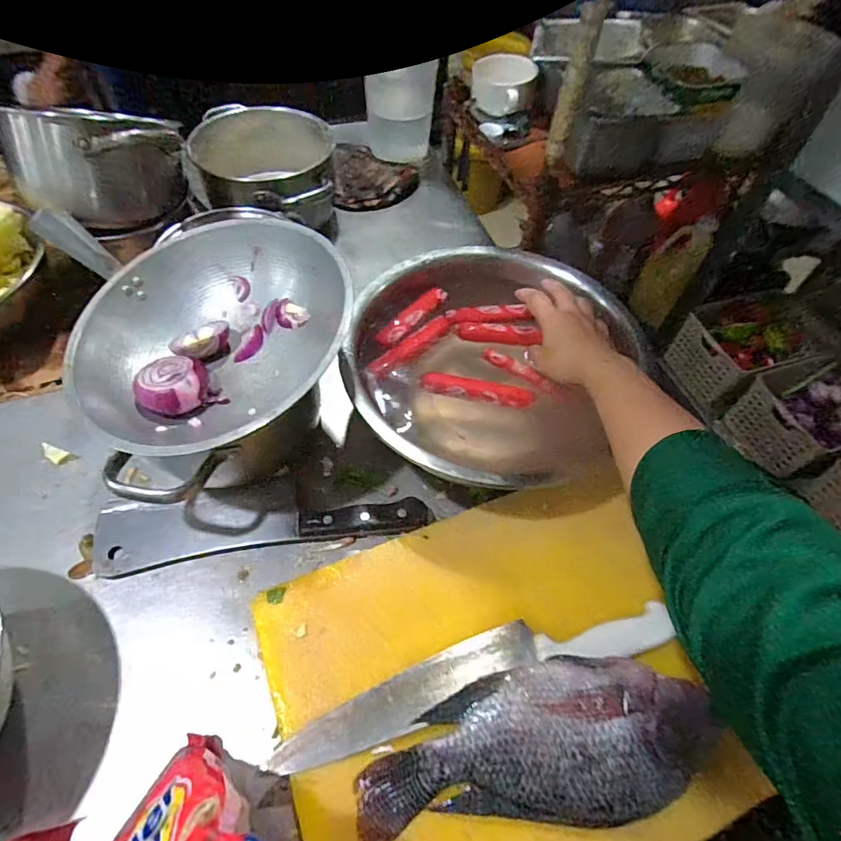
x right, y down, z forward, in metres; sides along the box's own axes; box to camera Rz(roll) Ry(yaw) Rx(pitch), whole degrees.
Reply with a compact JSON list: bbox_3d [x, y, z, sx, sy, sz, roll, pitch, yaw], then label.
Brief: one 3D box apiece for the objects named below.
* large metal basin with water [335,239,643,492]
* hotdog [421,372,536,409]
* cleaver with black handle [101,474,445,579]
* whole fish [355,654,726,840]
[{"bbox_3d":[0.066,-0.057,0.536,0.292,0.088,0.306,2,57,-3],"label":"large metal basin with water"},{"bbox_3d":[0.063,-0.031,0.513,0.119,0.021,0.021,5,57,-1],"label":"hotdog"},{"bbox_3d":[-0.159,0.095,0.497,0.325,0.027,0.079,-6,57,-8],"label":"cleaver with black handle"},{"bbox_3d":[0.078,0.244,0.365,0.246,0.049,0.106,-1,57,-5],"label":"whole fish"}]

